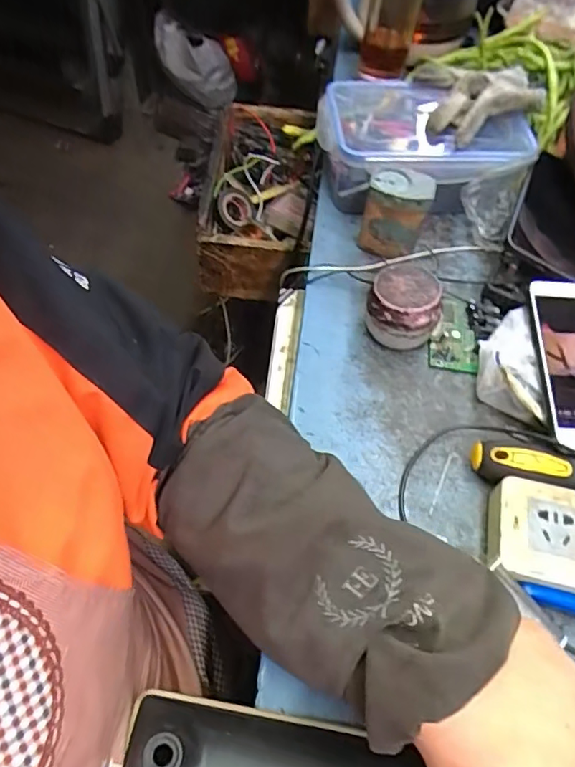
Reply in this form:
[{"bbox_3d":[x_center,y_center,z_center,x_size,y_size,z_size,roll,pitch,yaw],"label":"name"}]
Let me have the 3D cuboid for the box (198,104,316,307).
[{"bbox_3d":[-0.038,-0.259,0.780,0.137,0.097,0.289,6,57,-1],"label":"box"}]

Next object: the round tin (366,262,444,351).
[{"bbox_3d":[0.101,-0.064,0.487,0.064,0.060,0.059,24,58,10],"label":"round tin"}]

